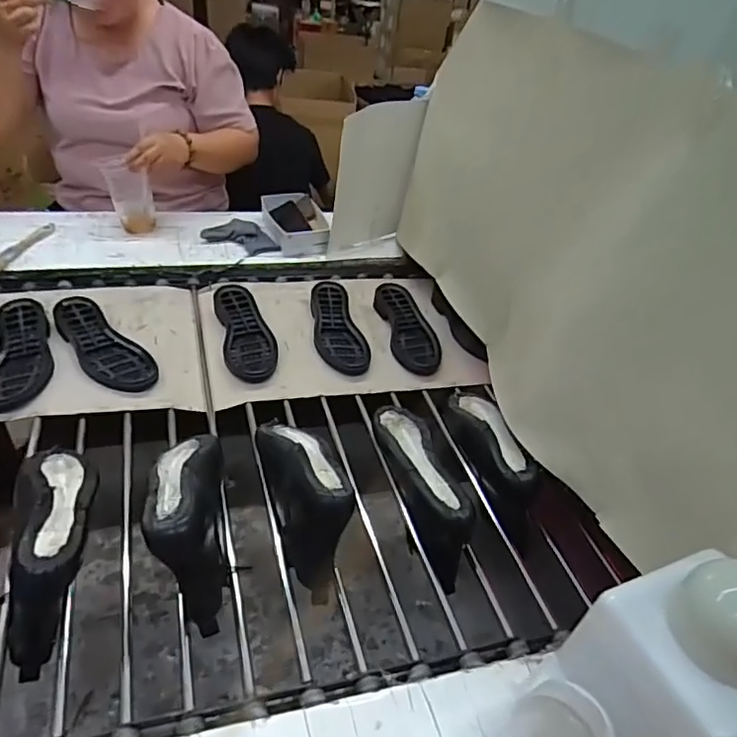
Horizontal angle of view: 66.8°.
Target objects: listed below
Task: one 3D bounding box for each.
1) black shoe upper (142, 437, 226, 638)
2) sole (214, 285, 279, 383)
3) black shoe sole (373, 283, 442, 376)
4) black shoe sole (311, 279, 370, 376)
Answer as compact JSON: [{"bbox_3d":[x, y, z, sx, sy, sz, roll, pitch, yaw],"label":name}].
[{"bbox_3d":[-0.214,0.167,0.659,0.083,0.113,0.247,-4,41,-15],"label":"black shoe upper"},{"bbox_3d":[-0.216,-0.069,0.991,0.091,0.038,0.235,-7,42,-18],"label":"sole"},{"bbox_3d":[0.074,-0.083,1.061,0.086,0.039,0.241,-5,41,-16],"label":"black shoe sole"},{"bbox_3d":[-0.056,-0.083,1.037,0.093,0.034,0.244,-2,41,-13],"label":"black shoe sole"}]

